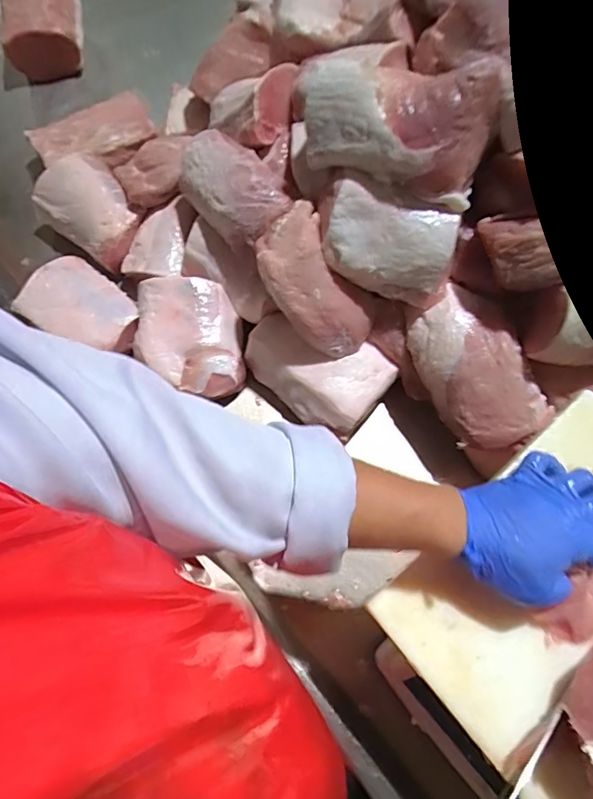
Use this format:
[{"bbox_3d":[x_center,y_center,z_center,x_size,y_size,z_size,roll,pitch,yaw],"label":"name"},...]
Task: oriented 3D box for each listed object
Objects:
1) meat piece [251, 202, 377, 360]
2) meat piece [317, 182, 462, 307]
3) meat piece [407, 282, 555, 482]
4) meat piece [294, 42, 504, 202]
[{"bbox_3d":[0.030,-0.140,0.576,0.120,0.068,0.181,-40,108,-11],"label":"meat piece"},{"bbox_3d":[0.103,-0.183,0.554,0.157,0.070,0.112,17,113,2],"label":"meat piece"},{"bbox_3d":[0.214,-0.033,0.565,0.112,0.060,0.204,-22,72,-9],"label":"meat piece"},{"bbox_3d":[0.098,-0.303,0.498,0.204,0.080,0.119,19,70,6],"label":"meat piece"}]

